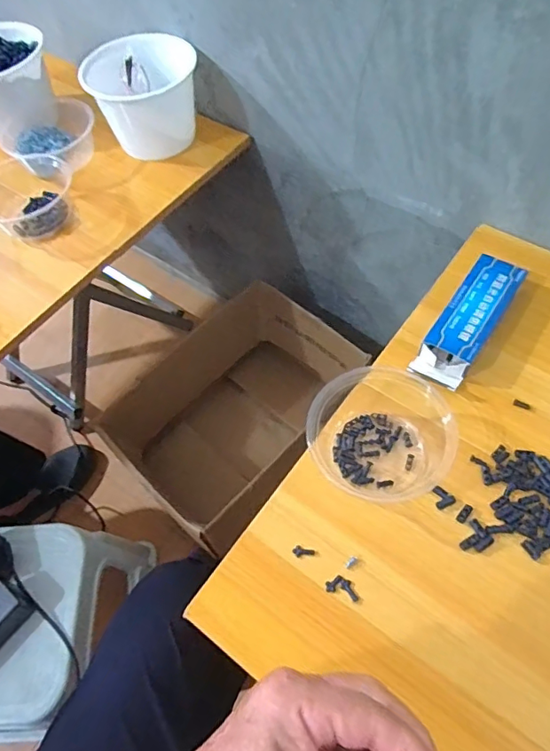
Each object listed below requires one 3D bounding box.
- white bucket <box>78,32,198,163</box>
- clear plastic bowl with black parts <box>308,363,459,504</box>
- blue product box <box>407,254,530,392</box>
[{"bbox_3d":[-0.204,-0.440,0.808,0.162,0.114,0.156,-2,59,3],"label":"white bucket"},{"bbox_3d":[0.104,0.054,0.508,0.125,0.062,0.127,-2,59,3],"label":"clear plastic bowl with black parts"},{"bbox_3d":[0.219,-0.063,0.582,0.056,0.029,0.174,31,66,20],"label":"blue product box"}]

